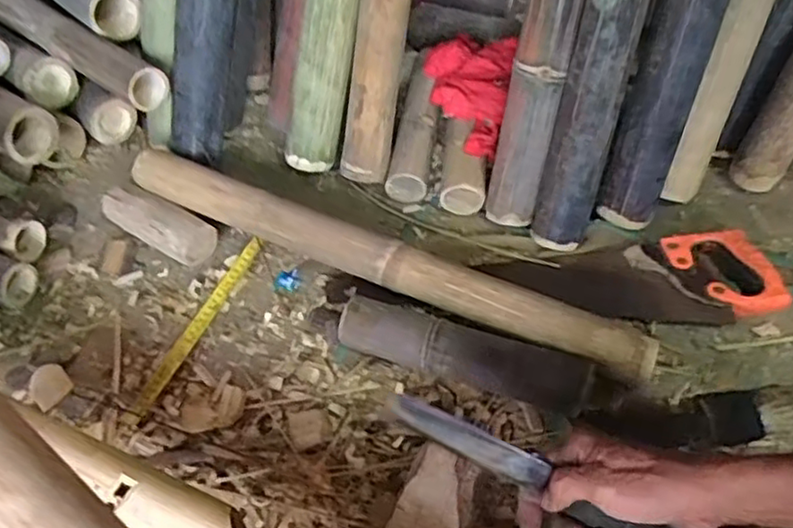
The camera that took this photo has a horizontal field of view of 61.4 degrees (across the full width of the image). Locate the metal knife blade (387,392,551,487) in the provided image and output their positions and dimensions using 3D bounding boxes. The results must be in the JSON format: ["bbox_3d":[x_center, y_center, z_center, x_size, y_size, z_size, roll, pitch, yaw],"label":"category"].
[{"bbox_3d":[0.054,0.137,0.519,0.129,0.029,0.004,24,22,9],"label":"metal knife blade"}]

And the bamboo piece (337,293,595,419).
[{"bbox_3d":[0.067,0.099,0.710,0.267,0.061,0.057,14,53,16],"label":"bamboo piece"}]

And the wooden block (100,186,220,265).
[{"bbox_3d":[-0.305,-0.048,0.858,0.163,0.062,0.054,21,55,21],"label":"wooden block"}]

